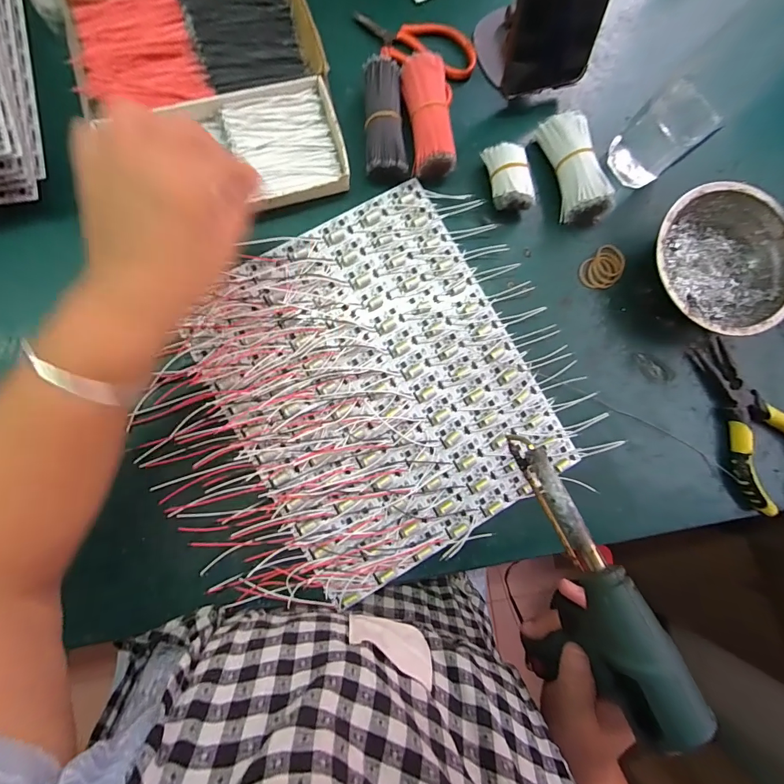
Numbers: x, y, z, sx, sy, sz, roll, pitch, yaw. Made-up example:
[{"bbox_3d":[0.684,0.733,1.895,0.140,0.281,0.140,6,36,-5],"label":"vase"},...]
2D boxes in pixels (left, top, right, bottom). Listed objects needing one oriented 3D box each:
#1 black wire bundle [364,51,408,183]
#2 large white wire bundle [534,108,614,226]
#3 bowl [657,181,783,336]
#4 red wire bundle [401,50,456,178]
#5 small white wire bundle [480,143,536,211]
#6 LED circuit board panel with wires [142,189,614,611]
[{"bbox_3d":[-0.005,-0.228,0.318,0.034,0.026,0.090,-1,87,-3],"label":"black wire bundle"},{"bbox_3d":[0.162,-0.200,0.333,0.038,0.037,0.097,-21,88,-6],"label":"large white wire bundle"},{"bbox_3d":[0.282,-0.111,0.333,0.121,0.046,0.128,-21,88,-6],"label":"bowl"},{"bbox_3d":[0.031,-0.232,0.319,0.034,0.030,0.090,-9,87,-3],"label":"red wire bundle"},{"bbox_3d":[0.100,-0.184,0.324,0.030,0.027,0.055,-13,88,-4],"label":"small white wire bundle"},{"bbox_3d":[-0.030,0.004,0.310,0.330,0.021,0.280,-29,89,-4],"label":"LED circuit board panel with wires"}]

